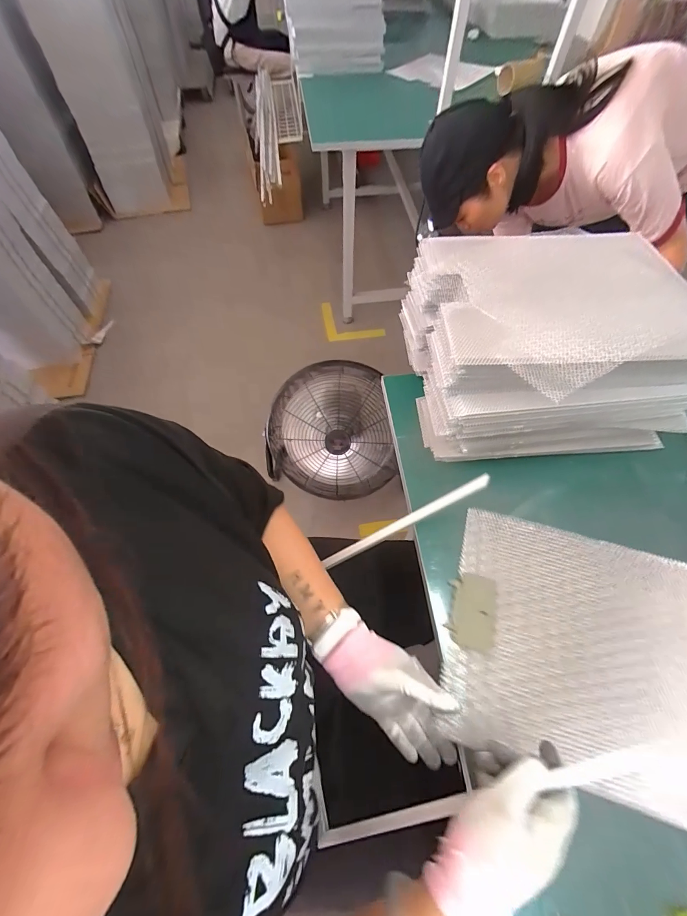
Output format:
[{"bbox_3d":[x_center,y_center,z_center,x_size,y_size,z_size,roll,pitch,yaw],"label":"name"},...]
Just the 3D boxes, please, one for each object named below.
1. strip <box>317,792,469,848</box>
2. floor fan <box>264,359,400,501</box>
[{"bbox_3d":[0.045,0.362,0.363,0.165,0.010,0.012,-27,61,12],"label":"strip"},{"bbox_3d":[-0.071,-0.087,1.215,0.396,0.445,0.200,-7,19,5],"label":"floor fan"}]

